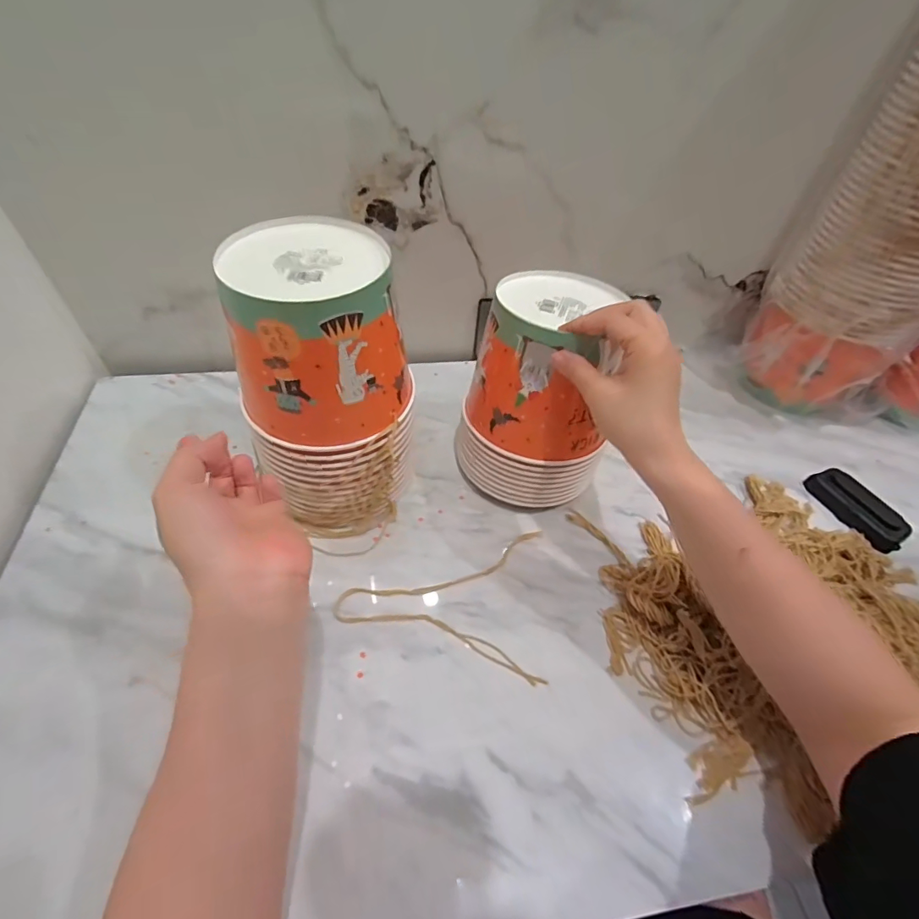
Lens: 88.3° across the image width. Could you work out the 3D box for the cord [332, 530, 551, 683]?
[{"bbox_3d":[-0.011,0.121,0.468,0.193,0.005,0.148,11,52,4],"label":"cord"}]

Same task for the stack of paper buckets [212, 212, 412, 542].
[{"bbox_3d":[-0.112,-0.061,0.446,0.137,0.249,0.151,-5,52,-8],"label":"stack of paper buckets"}]

